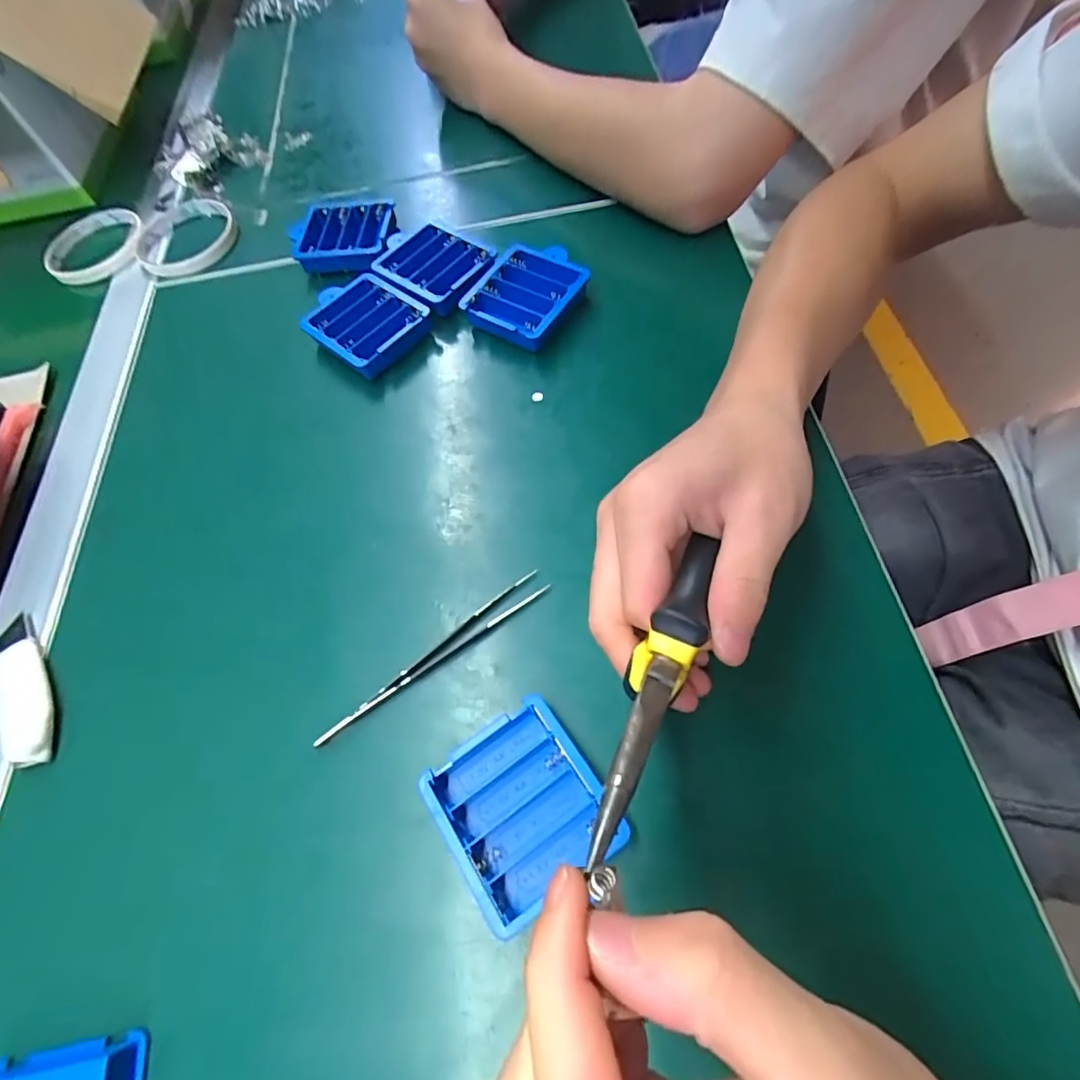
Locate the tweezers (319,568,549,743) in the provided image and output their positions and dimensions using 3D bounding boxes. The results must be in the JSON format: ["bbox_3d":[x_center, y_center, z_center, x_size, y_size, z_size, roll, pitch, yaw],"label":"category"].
[{"bbox_3d":[-0.053,0.056,0.266,0.130,0.004,0.014,-34,65,-10],"label":"tweezers"}]

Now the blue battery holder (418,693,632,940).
[{"bbox_3d":[-0.008,0.113,0.226,0.063,0.017,0.068,-34,65,-10],"label":"blue battery holder"}]

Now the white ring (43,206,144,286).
[{"bbox_3d":[-0.379,-0.250,0.456,0.083,0.015,0.087,-33,64,-10],"label":"white ring"}]

